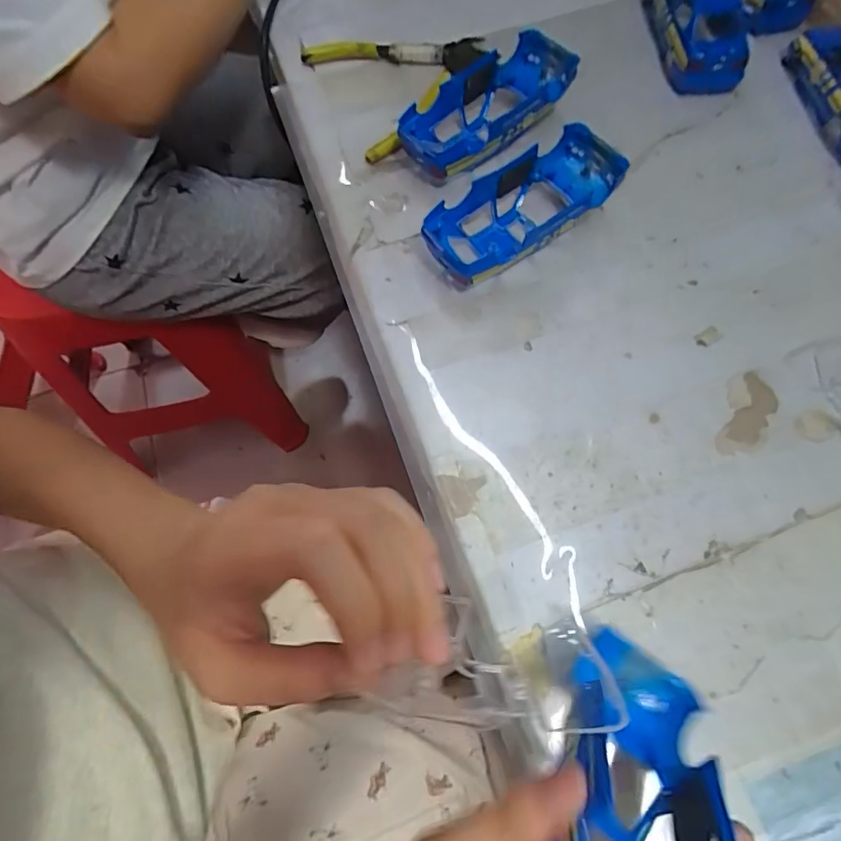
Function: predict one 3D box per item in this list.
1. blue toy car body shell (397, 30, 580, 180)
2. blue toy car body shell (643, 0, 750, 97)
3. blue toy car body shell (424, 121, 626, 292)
[{"bbox_3d":[0.052,-0.219,0.362,0.129,0.035,0.055,-40,71,-15],"label":"blue toy car body shell"},{"bbox_3d":[0.219,-0.309,0.403,0.057,0.037,0.120,1,66,2],"label":"blue toy car body shell"},{"bbox_3d":[0.067,-0.132,0.330,0.135,0.036,0.057,-33,70,-13],"label":"blue toy car body shell"}]

